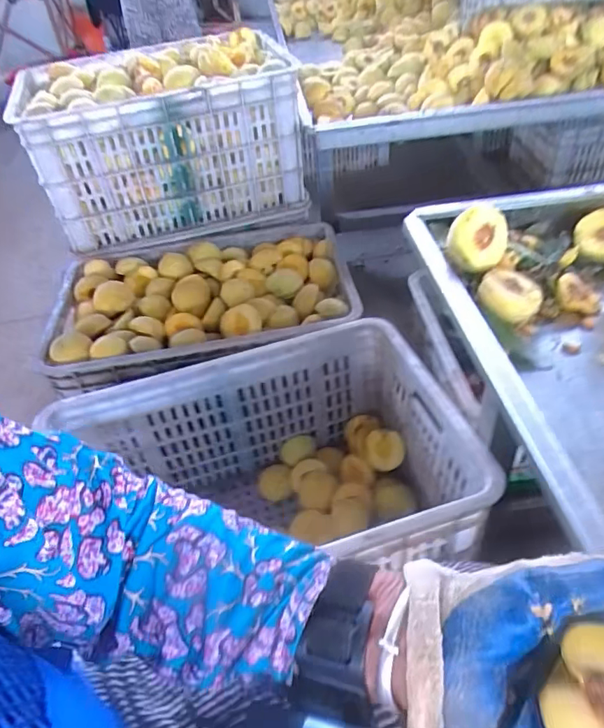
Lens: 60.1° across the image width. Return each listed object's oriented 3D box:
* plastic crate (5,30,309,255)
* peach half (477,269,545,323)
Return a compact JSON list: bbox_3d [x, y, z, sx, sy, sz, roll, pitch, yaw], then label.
[{"bbox_3d":[-0.279,-0.472,1.114,0.503,0.294,0.326,-13,42,-6],"label":"plastic crate"},{"bbox_3d":[0.227,-0.072,0.569,0.063,0.048,0.044,17,47,25],"label":"peach half"}]

